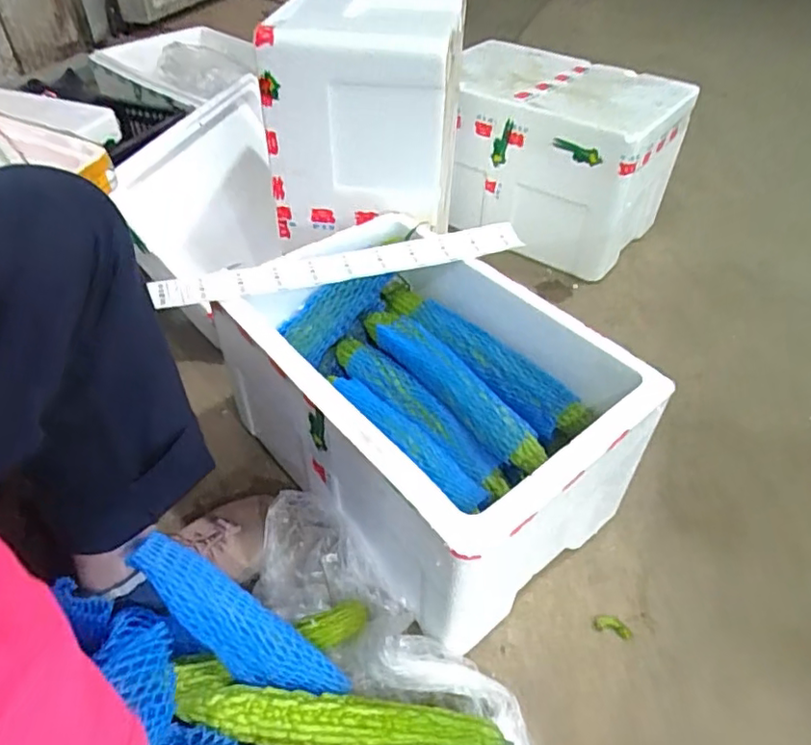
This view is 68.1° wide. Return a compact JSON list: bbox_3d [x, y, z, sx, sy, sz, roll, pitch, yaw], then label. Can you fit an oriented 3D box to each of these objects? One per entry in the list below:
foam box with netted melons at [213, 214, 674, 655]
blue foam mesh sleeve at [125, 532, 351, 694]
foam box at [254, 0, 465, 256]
[{"bbox_3d":[0.023,0.039,0.728,0.315,0.249,0.438,-29,51,-28],"label":"foam box with netted melons"},{"bbox_3d":[-0.156,0.237,0.550,0.232,0.040,0.063,43,47,-11],"label":"blue foam mesh sleeve"},{"bbox_3d":[-0.050,-0.392,0.909,0.236,0.273,0.315,7,44,6],"label":"foam box"}]

